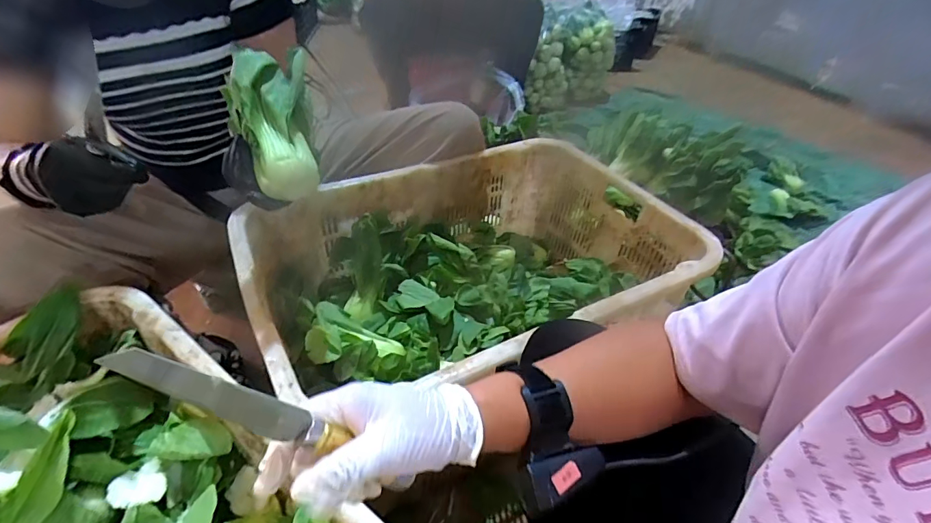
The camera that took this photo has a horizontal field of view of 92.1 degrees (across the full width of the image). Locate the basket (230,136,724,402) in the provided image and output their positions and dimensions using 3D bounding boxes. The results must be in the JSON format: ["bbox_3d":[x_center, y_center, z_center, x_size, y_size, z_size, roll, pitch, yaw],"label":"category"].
[{"bbox_3d":[0.018,0.039,0.769,0.675,0.269,0.453,-18,44,-24],"label":"basket"}]

